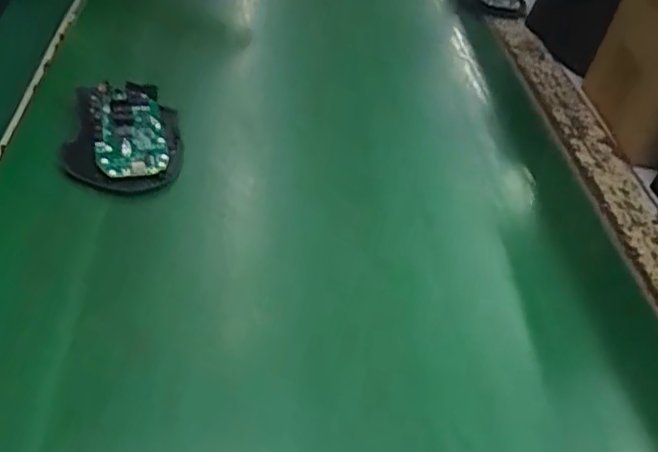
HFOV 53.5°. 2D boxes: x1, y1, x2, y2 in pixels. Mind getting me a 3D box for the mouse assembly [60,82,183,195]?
[{"bbox_3d":[-0.143,-0.058,0.451,0.075,0.020,0.126,-8,46,-7],"label":"mouse assembly"}]

